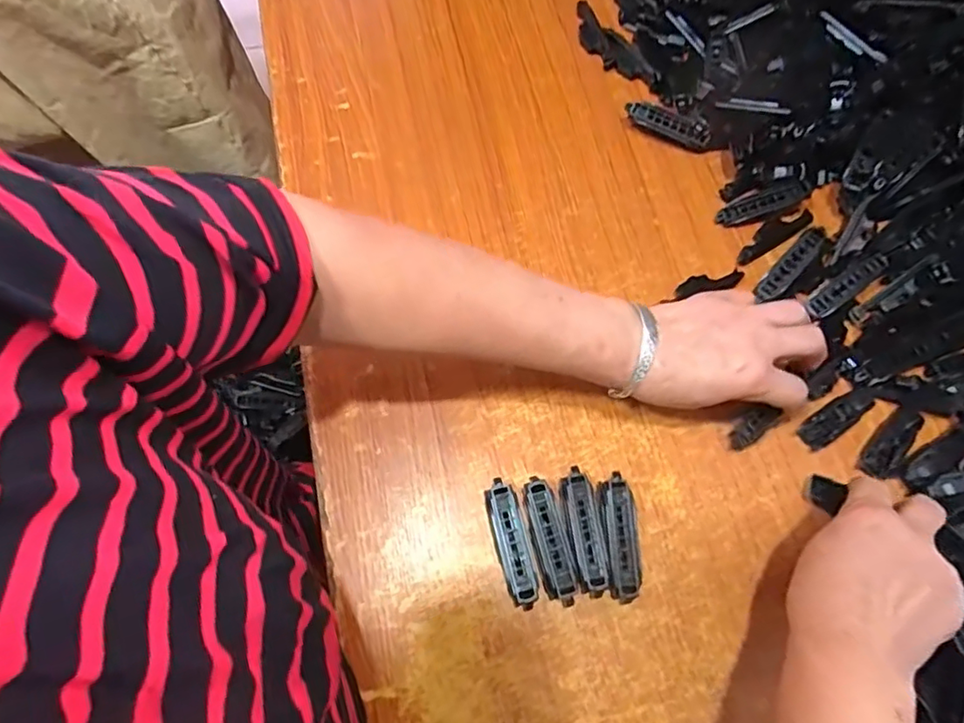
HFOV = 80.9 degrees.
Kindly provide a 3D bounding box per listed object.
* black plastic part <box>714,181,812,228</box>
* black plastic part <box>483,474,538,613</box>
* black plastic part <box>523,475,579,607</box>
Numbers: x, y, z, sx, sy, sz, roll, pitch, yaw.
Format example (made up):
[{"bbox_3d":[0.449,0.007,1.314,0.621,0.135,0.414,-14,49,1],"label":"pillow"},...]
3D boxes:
[{"bbox_3d":[0.243,-0.135,0.487,0.078,0.009,0.024,-19,71,10],"label":"black plastic part"},{"bbox_3d":[0.020,0.122,0.380,0.021,0.021,0.080,-12,71,-8],"label":"black plastic part"},{"bbox_3d":[0.046,0.123,0.385,0.021,0.023,0.082,-12,71,-8],"label":"black plastic part"}]

